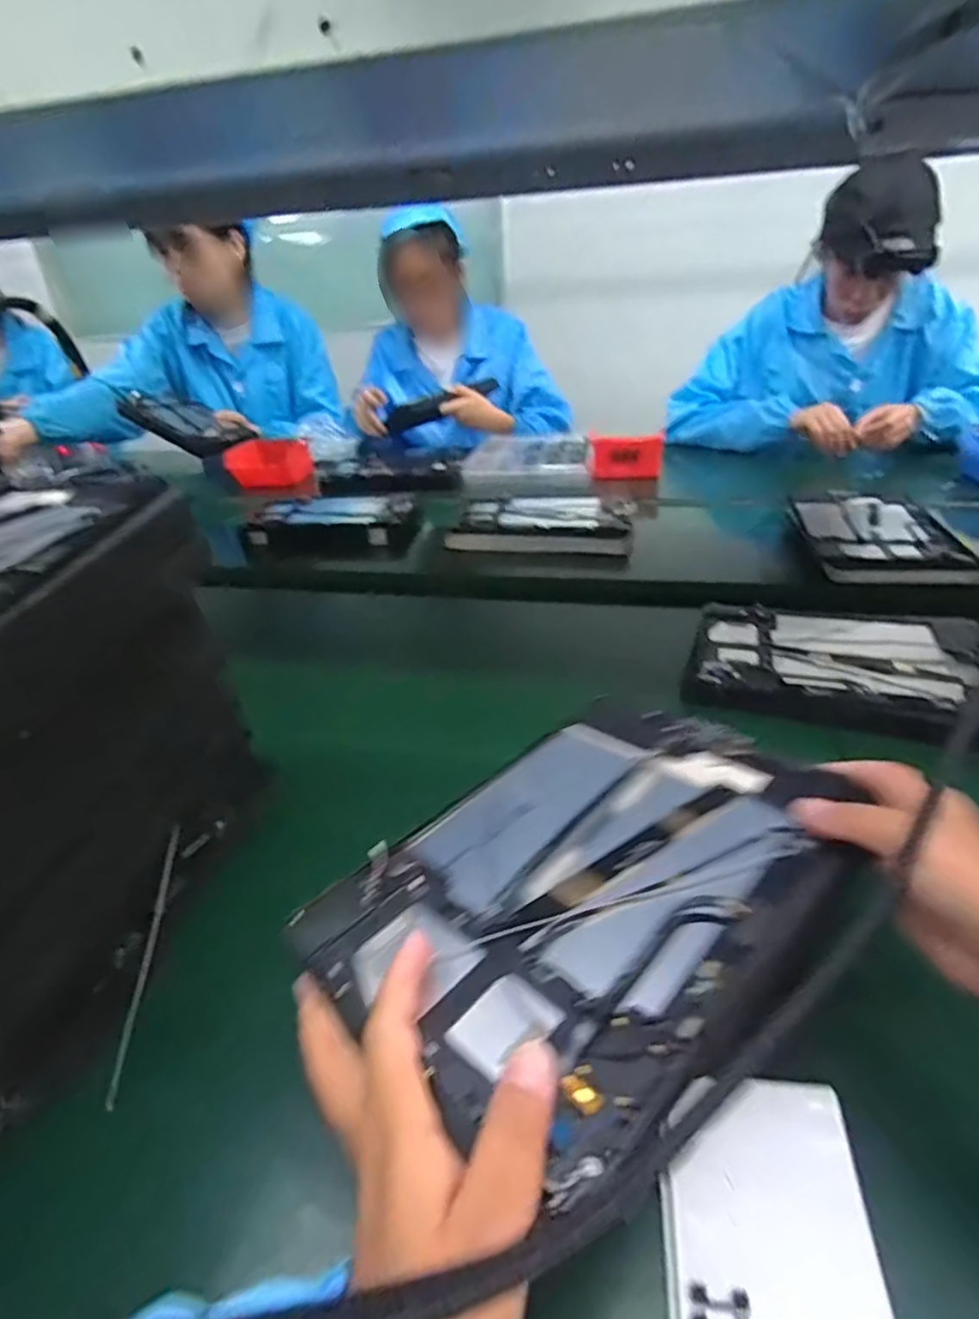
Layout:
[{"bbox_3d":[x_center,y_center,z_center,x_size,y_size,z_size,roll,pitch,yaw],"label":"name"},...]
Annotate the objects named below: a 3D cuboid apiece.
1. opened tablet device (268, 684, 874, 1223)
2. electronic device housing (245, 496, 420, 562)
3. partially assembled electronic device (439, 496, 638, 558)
[{"bbox_3d":[0.055,0.091,0.290,0.168,0.015,0.231,24,41,39],"label":"opened tablet device"},{"bbox_3d":[-0.229,-0.201,0.999,0.245,0.053,0.127,0,31,9],"label":"electronic device housing"},{"bbox_3d":[0.073,-0.185,0.926,0.240,0.046,0.145,1,32,11],"label":"partially assembled electronic device"}]

